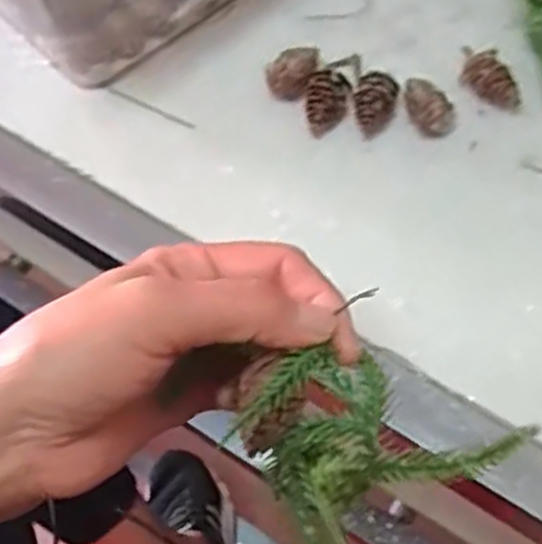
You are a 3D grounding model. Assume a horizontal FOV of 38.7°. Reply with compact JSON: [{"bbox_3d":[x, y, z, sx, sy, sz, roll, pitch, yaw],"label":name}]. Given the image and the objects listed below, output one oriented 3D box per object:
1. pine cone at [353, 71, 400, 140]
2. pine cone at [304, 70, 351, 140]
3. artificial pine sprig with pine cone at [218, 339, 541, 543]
[{"bbox_3d":[0.056,-0.093,0.414,0.023,0.023,0.035,15,64,7],"label":"pine cone"},{"bbox_3d":[0.030,-0.091,0.416,0.024,0.020,0.031,11,64,6],"label":"pine cone"},{"bbox_3d":[0.029,0.055,0.253,0.064,0.047,0.071,-39,69,-18],"label":"artificial pine sprig with pine cone"}]

